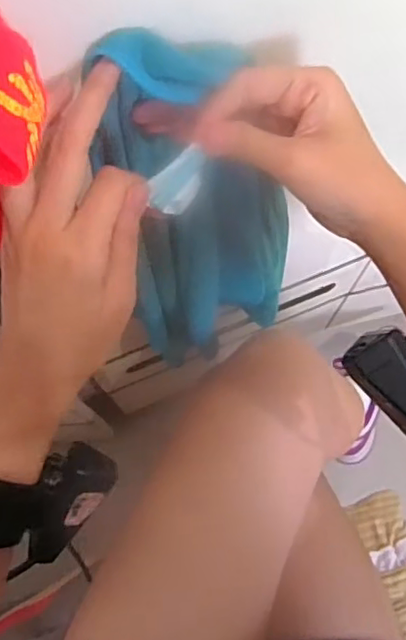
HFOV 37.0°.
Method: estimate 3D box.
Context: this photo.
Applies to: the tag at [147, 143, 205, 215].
[{"bbox_3d":[-0.012,-0.071,0.316,0.037,0.029,0.004,-44,55,-3],"label":"tag"}]

